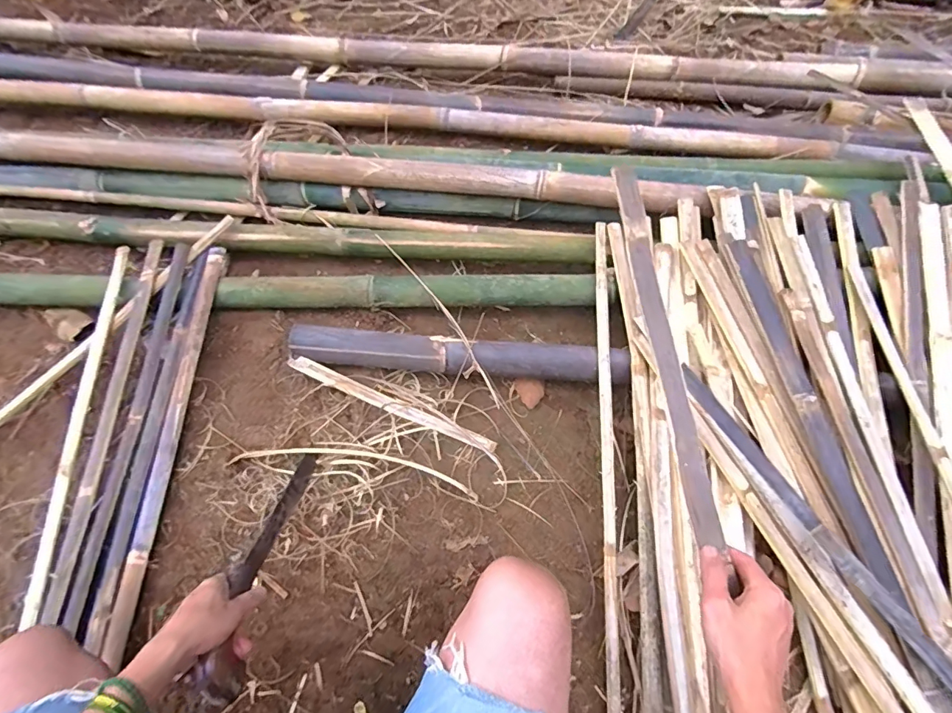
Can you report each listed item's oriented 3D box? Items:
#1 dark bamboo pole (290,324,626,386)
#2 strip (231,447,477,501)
[{"bbox_3d":[-0.035,-0.004,0.869,0.630,0.052,0.069,4,63,3],"label":"dark bamboo pole"},{"bbox_3d":[-0.207,0.192,0.818,0.425,0.041,0.051,7,63,5],"label":"strip"}]

